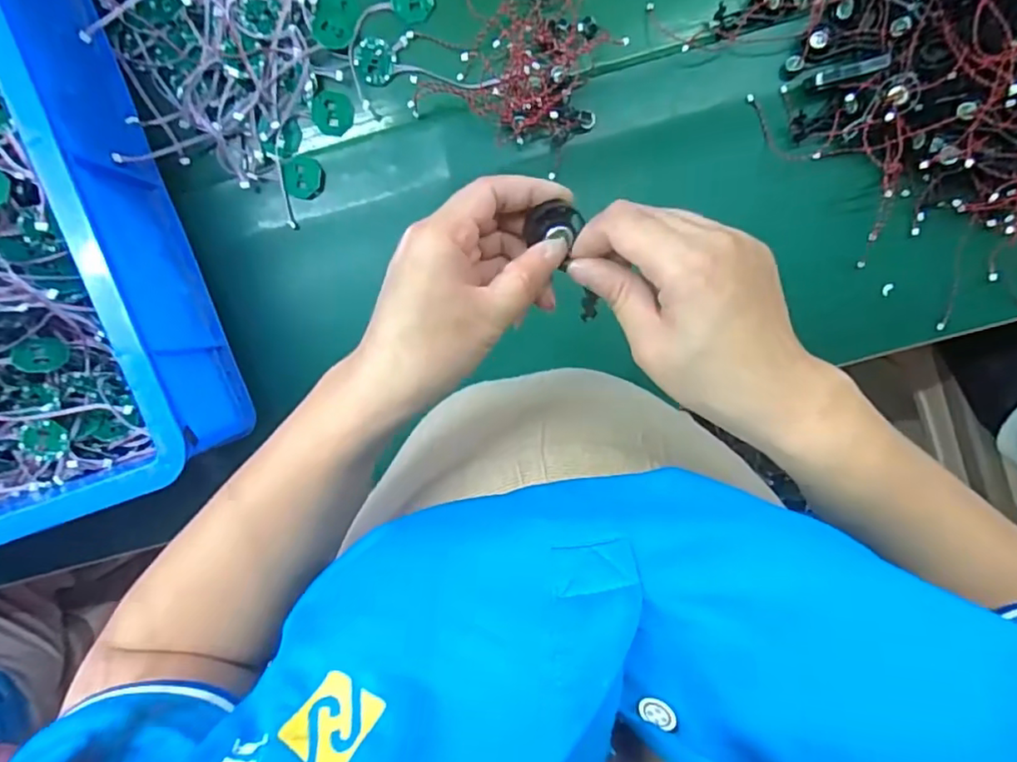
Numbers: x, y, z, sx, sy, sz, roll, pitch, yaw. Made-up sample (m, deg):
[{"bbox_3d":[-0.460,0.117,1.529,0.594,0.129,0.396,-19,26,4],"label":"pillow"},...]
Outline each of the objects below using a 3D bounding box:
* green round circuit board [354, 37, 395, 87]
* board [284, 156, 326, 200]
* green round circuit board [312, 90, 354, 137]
[{"bbox_3d":[-0.114,-0.272,0.509,0.032,0.007,0.036,16,97,-1],"label":"green round circuit board"},{"bbox_3d":[-0.176,-0.177,0.521,0.032,0.009,0.035,-9,97,3],"label":"board"},{"bbox_3d":[-0.152,-0.232,0.520,0.034,0.004,0.035,-9,110,-25],"label":"green round circuit board"}]

